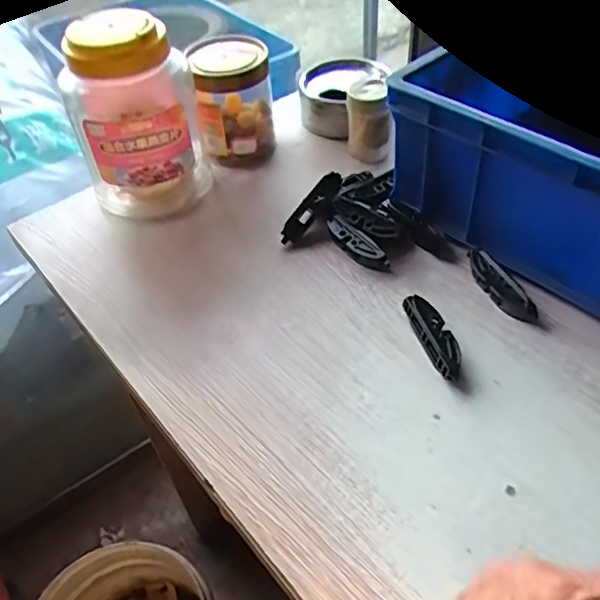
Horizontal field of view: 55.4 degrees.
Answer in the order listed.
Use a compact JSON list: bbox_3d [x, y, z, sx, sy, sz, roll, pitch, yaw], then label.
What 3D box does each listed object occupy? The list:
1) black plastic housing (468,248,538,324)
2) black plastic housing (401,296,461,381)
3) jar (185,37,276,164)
[{"bbox_3d":[0.162,-0.012,0.463,0.021,0.018,0.079,-19,48,-11],"label":"black plastic housing"},{"bbox_3d":[0.102,0.026,0.432,0.021,0.017,0.076,-16,48,-9],"label":"black plastic housing"},{"bbox_3d":[-0.068,-0.214,0.605,0.074,0.121,0.092,-8,47,-2],"label":"jar"}]

